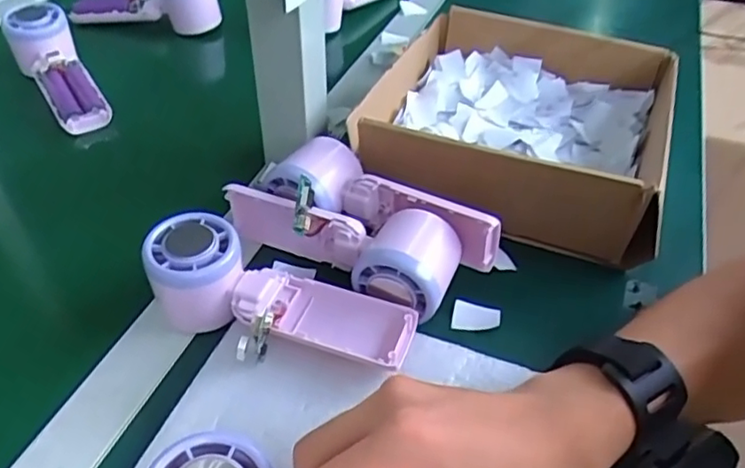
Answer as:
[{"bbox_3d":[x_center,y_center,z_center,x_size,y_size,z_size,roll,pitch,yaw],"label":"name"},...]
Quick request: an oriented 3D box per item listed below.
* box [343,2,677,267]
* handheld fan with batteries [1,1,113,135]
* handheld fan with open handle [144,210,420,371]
[{"bbox_3d":[0.124,-0.092,0.512,0.230,0.081,0.234,16,45,12],"label":"box"},{"bbox_3d":[-0.292,-0.151,0.580,0.053,0.041,0.161,-25,66,-28],"label":"handheld fan with batteries"},{"bbox_3d":[-0.061,0.049,0.374,0.165,0.060,0.073,20,43,-2],"label":"handheld fan with open handle"}]

